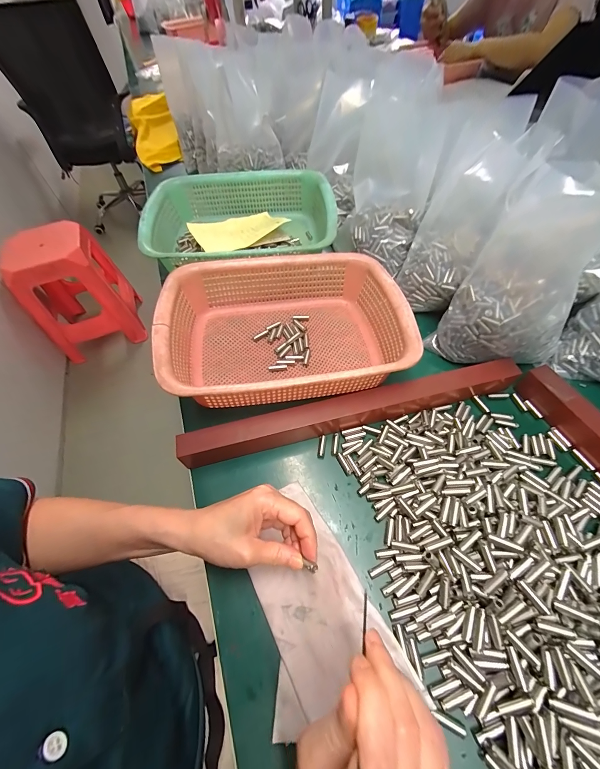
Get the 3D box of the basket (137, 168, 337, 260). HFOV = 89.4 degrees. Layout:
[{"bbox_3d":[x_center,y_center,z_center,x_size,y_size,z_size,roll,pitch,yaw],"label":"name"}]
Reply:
[{"bbox_3d":[-0.096,-0.269,0.518,0.295,0.082,0.229,-9,57,-2],"label":"basket"}]

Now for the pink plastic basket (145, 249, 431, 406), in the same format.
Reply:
[{"bbox_3d":[-0.017,-0.076,0.398,0.289,0.099,0.224,-11,57,-3],"label":"pink plastic basket"}]

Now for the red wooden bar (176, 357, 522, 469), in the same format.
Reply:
[{"bbox_3d":[0.065,0.027,0.346,0.389,0.039,0.025,-14,57,-5],"label":"red wooden bar"}]

